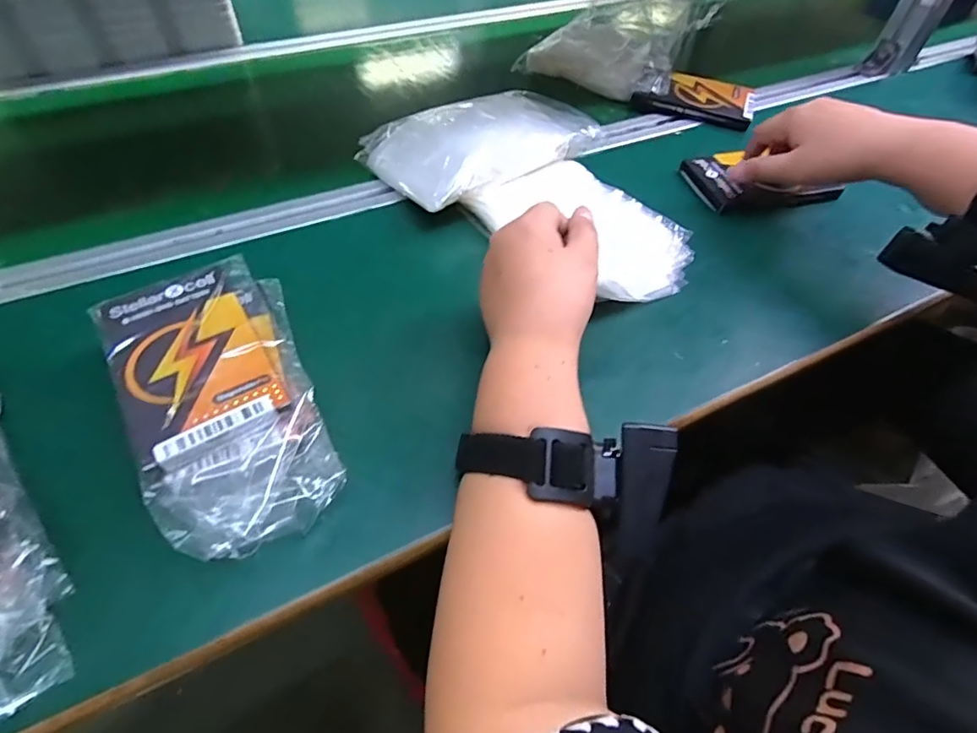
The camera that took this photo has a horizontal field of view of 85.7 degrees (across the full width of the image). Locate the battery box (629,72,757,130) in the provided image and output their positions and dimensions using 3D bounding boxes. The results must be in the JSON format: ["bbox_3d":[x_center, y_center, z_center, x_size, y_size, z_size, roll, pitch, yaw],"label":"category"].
[{"bbox_3d":[0.240,-0.312,0.615,0.130,0.025,0.079,18,52,11],"label":"battery box"}]

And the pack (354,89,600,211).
[{"bbox_3d":[-0.008,-0.212,0.505,0.197,0.044,0.133,-32,60,-26],"label":"pack"}]

